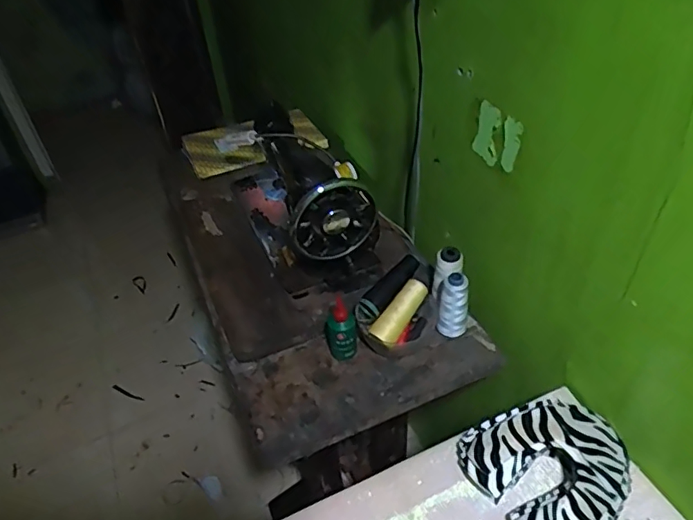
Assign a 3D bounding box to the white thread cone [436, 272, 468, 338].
[{"bbox_3d":[0.163,0.068,0.818,0.042,0.112,0.036,7,43,13],"label":"white thread cone"}]

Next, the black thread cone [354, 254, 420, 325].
[{"bbox_3d":[0.063,0.044,0.826,0.043,0.040,0.138,34,73,35],"label":"black thread cone"}]

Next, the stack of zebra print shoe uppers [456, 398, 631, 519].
[{"bbox_3d":[0.244,0.245,0.640,0.179,0.079,0.167,-22,45,-19],"label":"stack of zebra print shoe uppers"}]

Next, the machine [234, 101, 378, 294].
[{"bbox_3d":[-0.102,-0.143,0.978,0.167,0.211,0.427,-19,44,-15],"label":"machine"}]

